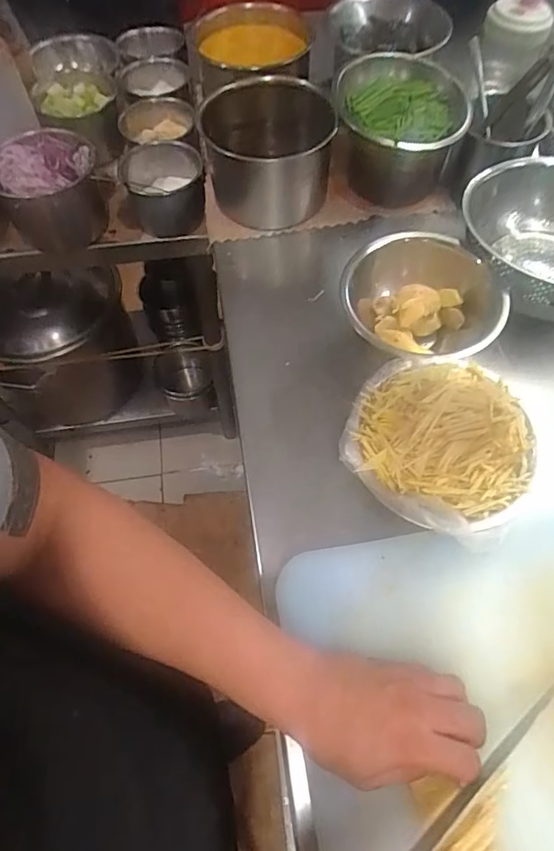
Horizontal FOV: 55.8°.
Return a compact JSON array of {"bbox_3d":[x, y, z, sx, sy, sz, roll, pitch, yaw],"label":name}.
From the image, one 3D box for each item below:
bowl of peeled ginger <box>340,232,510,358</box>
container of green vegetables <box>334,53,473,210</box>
[{"bbox_3d":[0.157,-0.129,0.583,0.159,0.070,0.155,0,62,0],"label":"bowl of peeled ginger"},{"bbox_3d":[0.159,-0.383,0.692,0.155,0.119,0.153,1,62,1],"label":"container of green vegetables"}]

